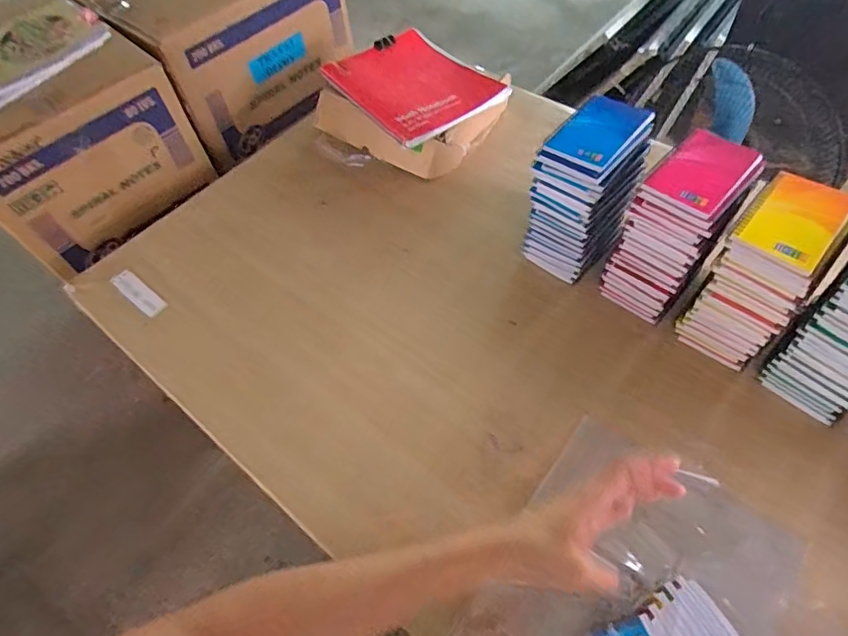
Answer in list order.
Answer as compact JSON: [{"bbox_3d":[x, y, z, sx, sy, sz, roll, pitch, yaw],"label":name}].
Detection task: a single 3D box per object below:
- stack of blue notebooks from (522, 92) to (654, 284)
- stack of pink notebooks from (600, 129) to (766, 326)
[{"bbox_3d":[0.220,-0.170,0.718,0.103,0.190,0.150,33,64,24],"label":"stack of blue notebooks"},{"bbox_3d":[0.323,-0.109,0.672,0.099,0.197,0.144,36,65,26],"label":"stack of pink notebooks"}]

